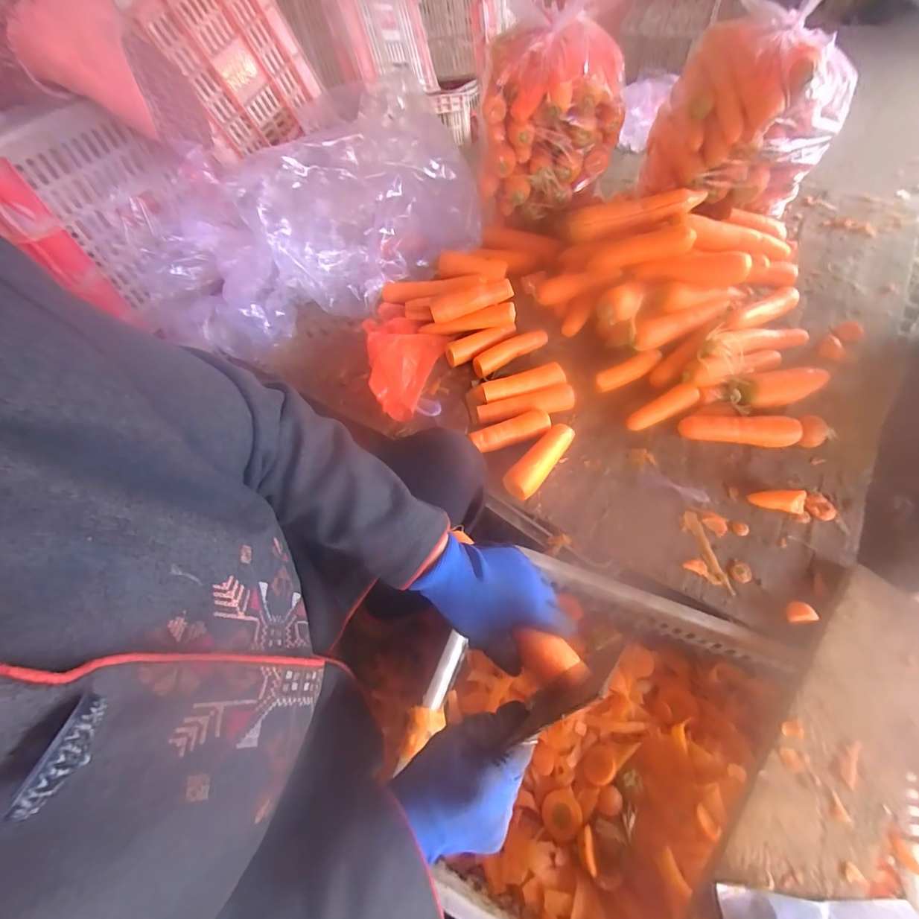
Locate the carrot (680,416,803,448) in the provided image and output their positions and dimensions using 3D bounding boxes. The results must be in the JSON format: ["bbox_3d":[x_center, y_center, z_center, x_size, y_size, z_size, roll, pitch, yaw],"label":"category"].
[{"bbox_3d":[0.401,-0.044,0.608,0.152,0.032,0.037,6,59,8],"label":"carrot"}]

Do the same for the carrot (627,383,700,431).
[{"bbox_3d":[0.306,-0.079,0.636,0.115,0.024,0.036,-24,59,-10],"label":"carrot"}]

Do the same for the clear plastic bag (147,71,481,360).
[{"bbox_3d":[-0.244,-0.415,0.754,0.568,0.227,0.240,-29,60,-13],"label":"clear plastic bag"}]

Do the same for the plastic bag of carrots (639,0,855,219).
[{"bbox_3d":[0.472,-0.582,0.712,0.228,0.225,0.211,-8,58,0],"label":"plastic bag of carrots"}]

